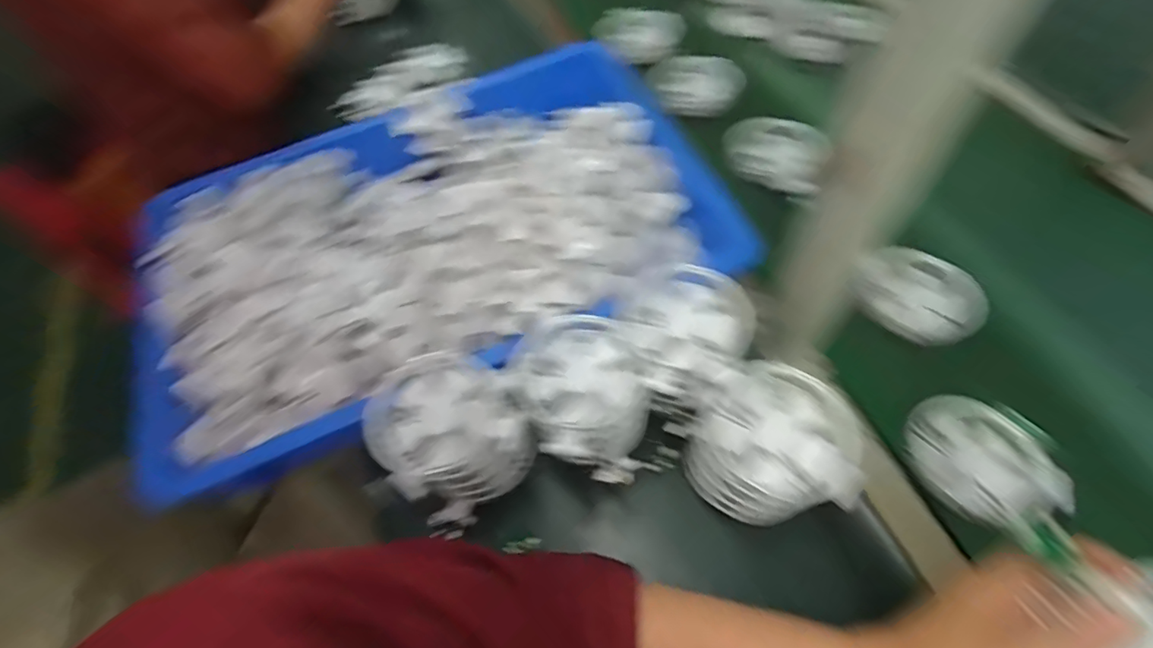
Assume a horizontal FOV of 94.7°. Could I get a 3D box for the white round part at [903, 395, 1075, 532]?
[{"bbox_3d":[0.326,0.112,0.425,0.113,0.023,0.089,35,68,22],"label":"white round part"}]

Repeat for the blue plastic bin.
[{"bbox_3d":[-0.157,-0.090,0.552,0.592,0.073,0.438,-23,60,-9],"label":"blue plastic bin"}]

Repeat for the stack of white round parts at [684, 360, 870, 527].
[{"bbox_3d":[0.146,0.099,0.397,0.111,0.100,0.091,34,67,22],"label":"stack of white round parts"}]

